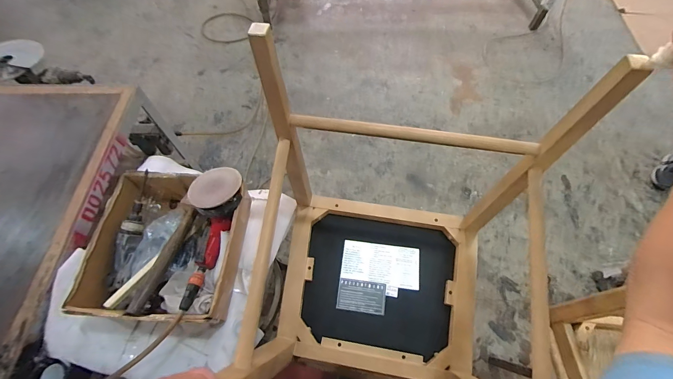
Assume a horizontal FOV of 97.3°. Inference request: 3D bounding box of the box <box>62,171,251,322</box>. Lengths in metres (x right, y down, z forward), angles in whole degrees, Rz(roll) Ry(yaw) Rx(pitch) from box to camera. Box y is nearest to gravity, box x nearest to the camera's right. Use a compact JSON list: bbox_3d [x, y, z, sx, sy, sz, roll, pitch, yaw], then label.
[{"bbox_3d":[-0.369,0.121,0.677,0.280,0.118,0.310,3,63,1],"label":"box"}]

